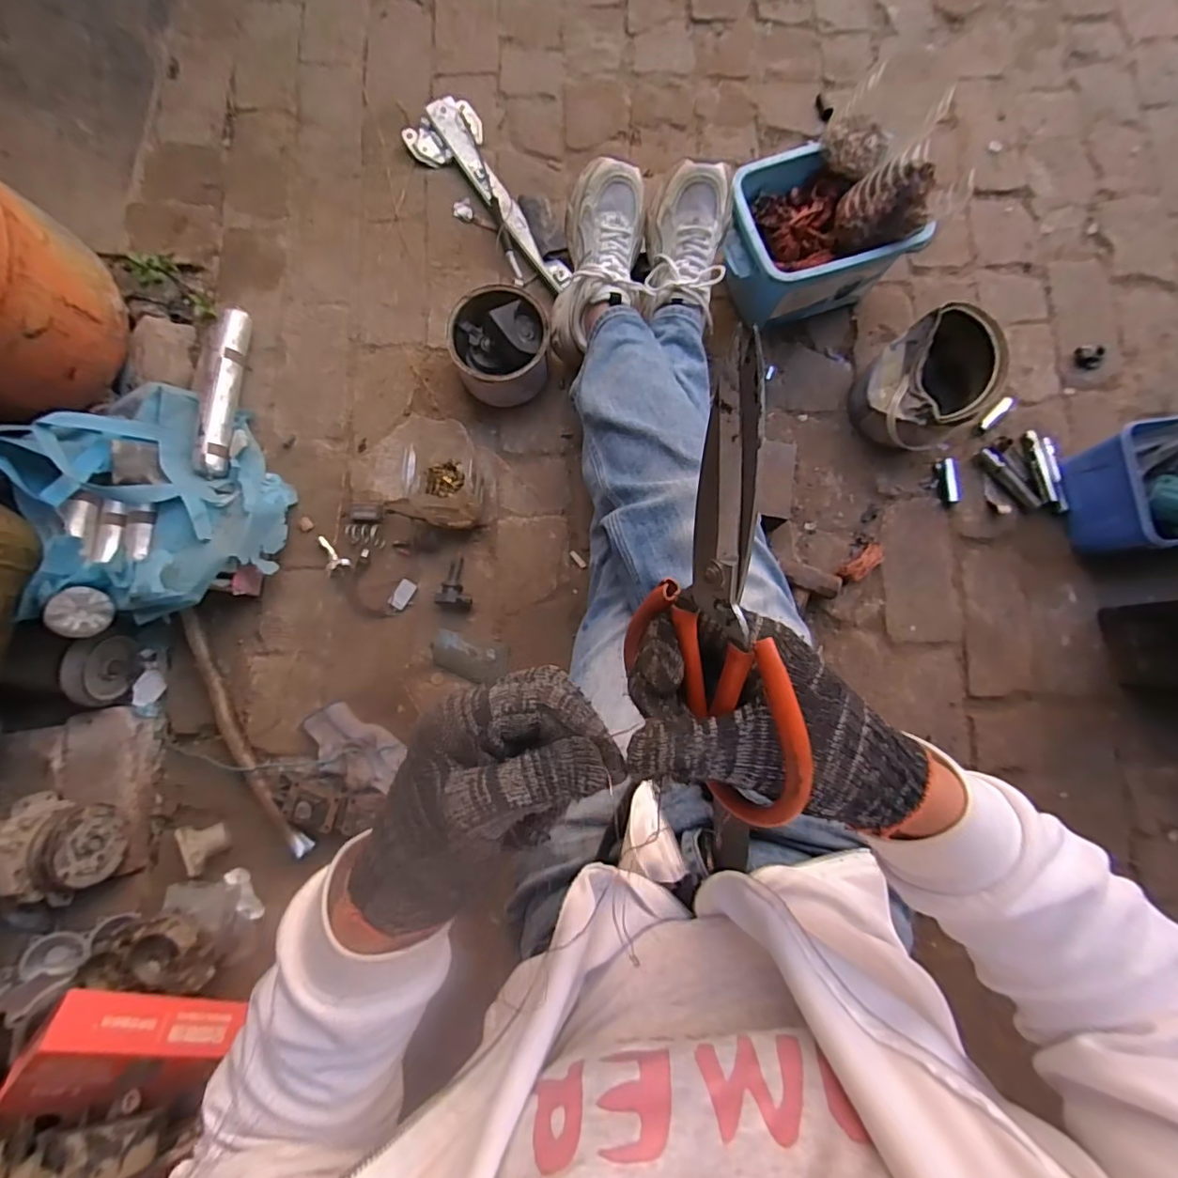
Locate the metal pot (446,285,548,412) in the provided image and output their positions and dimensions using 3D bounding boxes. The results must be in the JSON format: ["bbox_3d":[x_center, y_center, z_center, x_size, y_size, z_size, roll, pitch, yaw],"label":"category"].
[{"bbox_3d":[-0.131,-0.365,0.831,0.143,0.112,0.151,0,83,0],"label":"metal pot"}]

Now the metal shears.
[{"bbox_3d":[0.048,0.010,0.219,0.059,0.071,0.198,-4,117,2],"label":"metal shears"}]

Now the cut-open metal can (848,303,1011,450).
[{"bbox_3d":[0.491,-0.298,0.790,0.170,0.149,0.159,0,84,0],"label":"cut-open metal can"}]

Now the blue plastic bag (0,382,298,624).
[{"bbox_3d":[-0.623,-0.132,0.789,0.304,0.194,0.349,-24,83,-3],"label":"blue plastic bag"}]

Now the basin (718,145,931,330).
[{"bbox_3d":[0.310,-0.508,0.810,0.229,0.133,0.191,-21,83,-3],"label":"basin"}]

